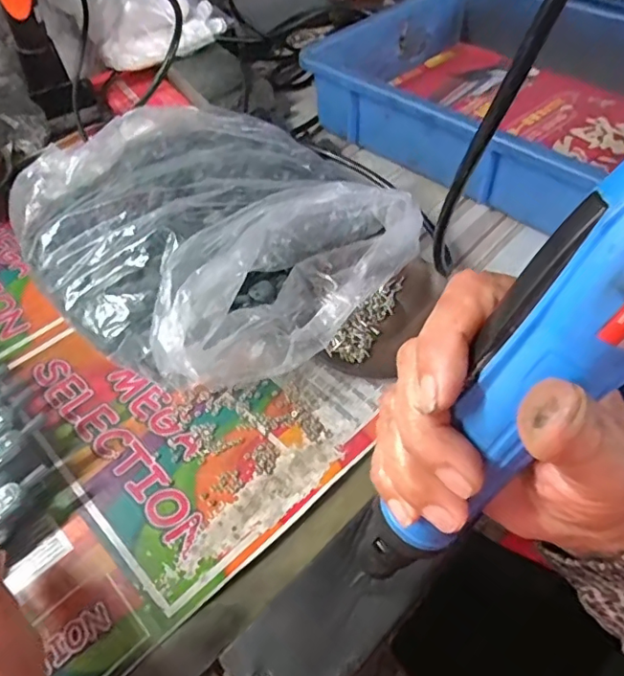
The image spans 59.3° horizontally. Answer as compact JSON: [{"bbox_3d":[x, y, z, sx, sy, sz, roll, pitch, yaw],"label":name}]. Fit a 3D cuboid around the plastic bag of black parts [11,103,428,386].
[{"bbox_3d":[-0.070,-0.090,0.417,0.255,0.088,0.239,34,57,27],"label":"plastic bag of black parts"}]

